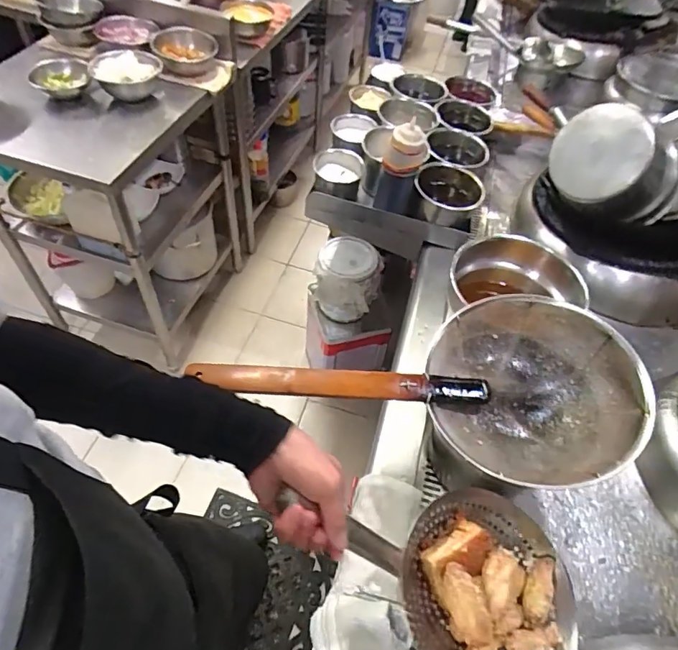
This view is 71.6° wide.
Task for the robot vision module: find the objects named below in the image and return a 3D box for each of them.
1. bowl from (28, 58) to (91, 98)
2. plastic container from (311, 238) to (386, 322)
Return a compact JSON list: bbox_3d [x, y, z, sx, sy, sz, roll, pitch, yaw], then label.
[{"bbox_3d":[-0.701,-0.639,1.205,0.128,0.051,0.139,-3,54,-7],"label":"bowl"},{"bbox_3d":[0.015,-0.127,1.450,0.208,0.227,0.173,8,53,1],"label":"plastic container"}]

